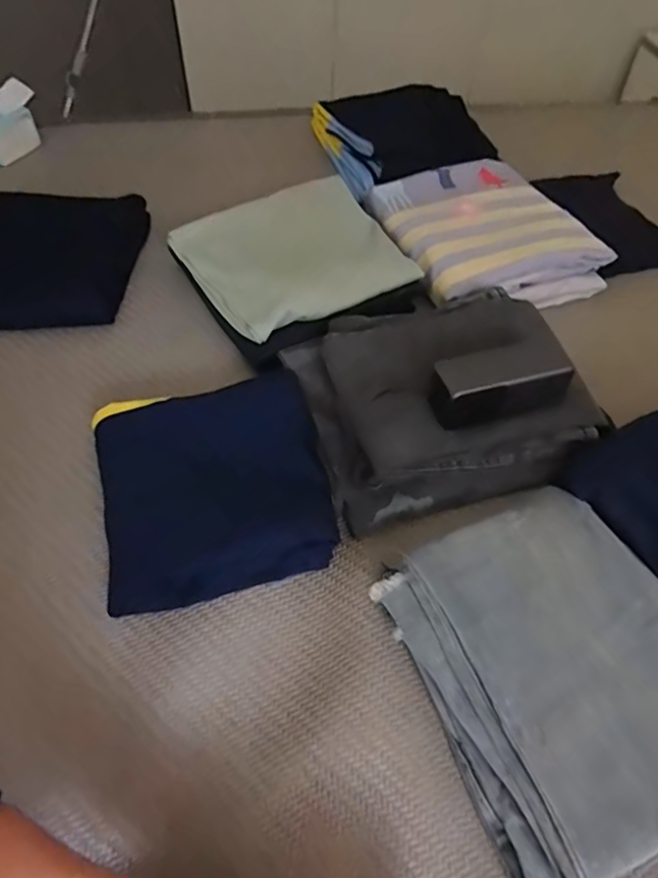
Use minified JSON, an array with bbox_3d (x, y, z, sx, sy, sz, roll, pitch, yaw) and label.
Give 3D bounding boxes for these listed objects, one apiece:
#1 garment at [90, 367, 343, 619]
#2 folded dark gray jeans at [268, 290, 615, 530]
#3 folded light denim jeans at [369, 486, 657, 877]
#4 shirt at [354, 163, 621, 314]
[{"bbox_3d":[-0.112,0.042,0.565,0.214,0.047,0.222,-13,53,-10],"label":"garment"},{"bbox_3d":[0.115,-0.057,0.613,0.281,0.066,0.248,-14,54,-11],"label":"folded dark gray jeans"},{"bbox_3d":[0.184,0.181,0.459,0.217,0.050,0.253,-21,55,-16],"label":"folded light denim jeans"},{"bbox_3d":[0.216,-0.307,0.823,0.241,0.053,0.285,-14,54,-11],"label":"shirt"}]

